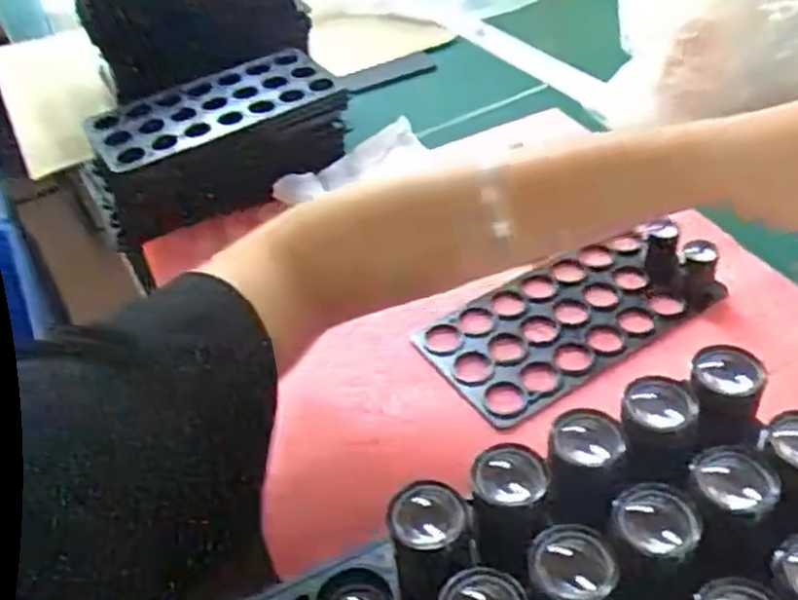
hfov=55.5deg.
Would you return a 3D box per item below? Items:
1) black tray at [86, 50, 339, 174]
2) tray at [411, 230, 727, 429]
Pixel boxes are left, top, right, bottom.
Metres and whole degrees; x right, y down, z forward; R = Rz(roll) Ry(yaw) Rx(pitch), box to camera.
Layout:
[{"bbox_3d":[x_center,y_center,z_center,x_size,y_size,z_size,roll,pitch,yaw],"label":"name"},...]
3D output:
[{"bbox_3d":[-0.150,-0.158,0.612,0.189,0.018,0.093,-25,44,-20],"label":"black tray"},{"bbox_3d":[0.110,0.011,0.501,0.183,0.015,0.098,-25,44,-19],"label":"tray"}]

